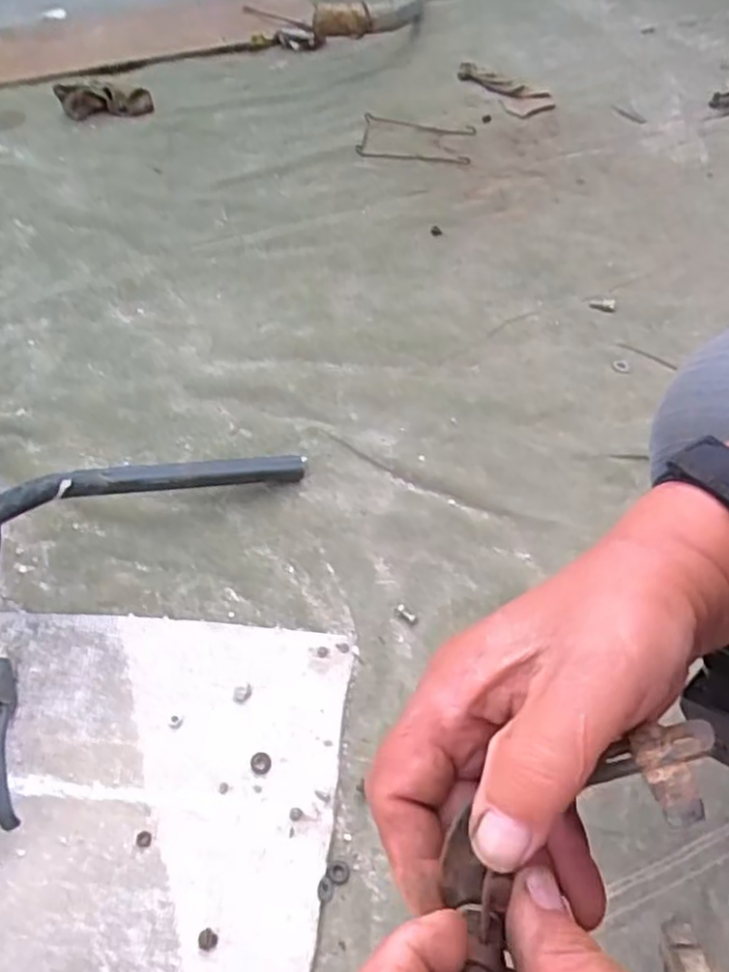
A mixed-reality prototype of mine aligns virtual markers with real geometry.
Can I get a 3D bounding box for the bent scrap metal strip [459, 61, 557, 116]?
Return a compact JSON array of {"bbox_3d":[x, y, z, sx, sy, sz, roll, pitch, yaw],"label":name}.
[{"bbox_3d":[0.239,-0.688,1.259,0.211,0.019,0.090,36,62,25],"label":"bent scrap metal strip"}]

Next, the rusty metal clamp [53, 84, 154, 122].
[{"bbox_3d":[-0.430,-0.623,1.177,0.159,0.043,0.053,4,54,4],"label":"rusty metal clamp"}]

